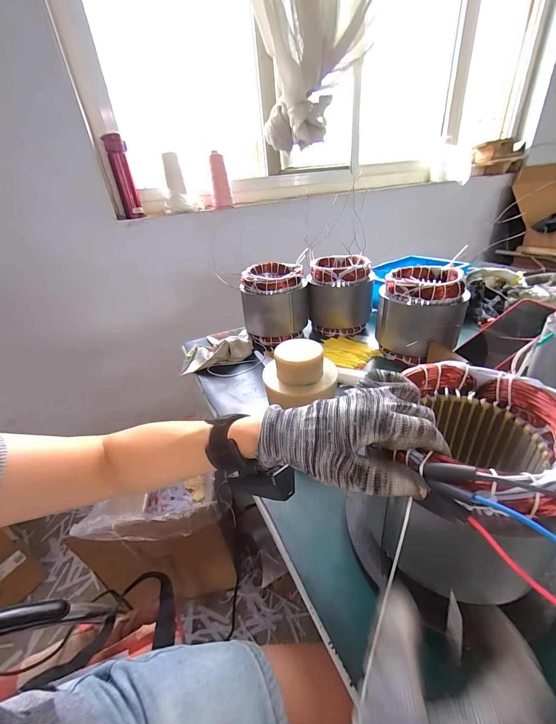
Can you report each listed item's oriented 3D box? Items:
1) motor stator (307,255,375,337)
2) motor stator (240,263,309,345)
[{"bbox_3d":[0.152,-0.171,0.736,0.142,0.164,0.142,1,32,11],"label":"motor stator"},{"bbox_3d":[-0.005,-0.147,0.722,0.151,0.149,0.132,-3,31,5],"label":"motor stator"}]

